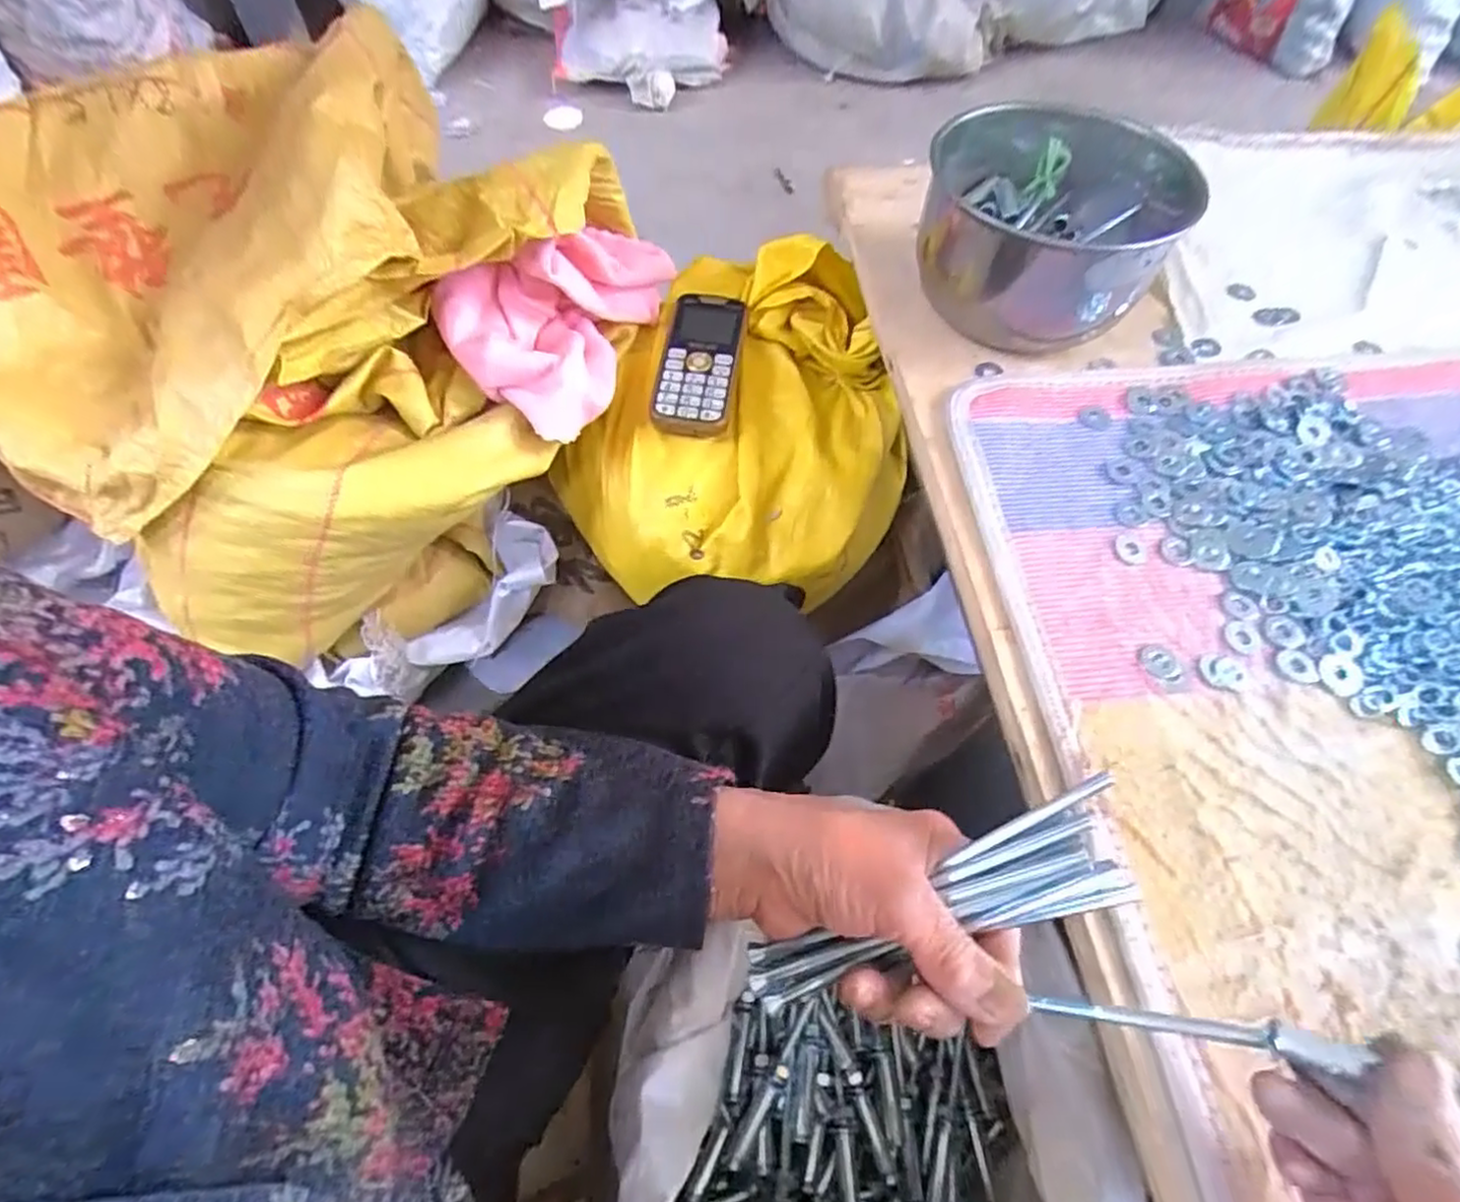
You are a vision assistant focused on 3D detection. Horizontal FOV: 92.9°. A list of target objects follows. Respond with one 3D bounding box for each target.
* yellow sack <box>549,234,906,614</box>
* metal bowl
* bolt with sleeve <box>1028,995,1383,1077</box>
[{"bbox_3d":[0.020,-0.132,0.543,0.242,0.146,0.284,33,65,16],"label":"yellow sack"},{"bbox_3d":[0.217,-0.257,0.476,0.159,0.089,0.178,11,59,3],"label":"metal bowl"},{"bbox_3d":[0.158,0.149,0.242,0.097,0.011,0.010,-5,55,26],"label":"bolt with sleeve"}]

